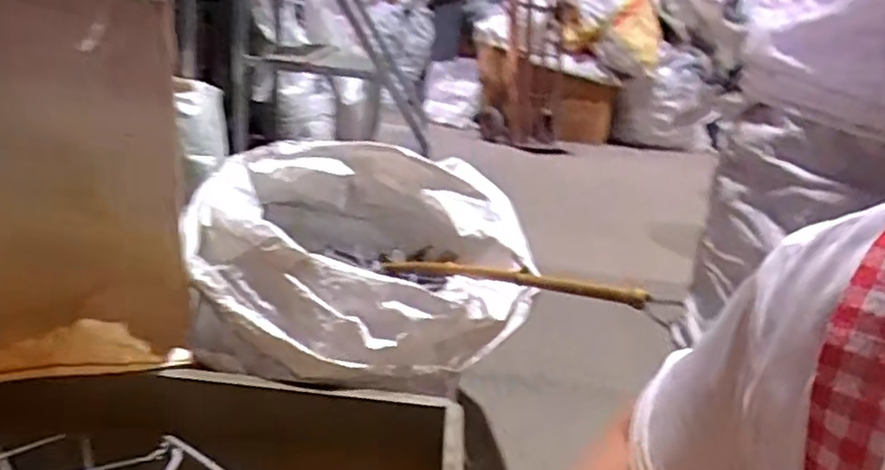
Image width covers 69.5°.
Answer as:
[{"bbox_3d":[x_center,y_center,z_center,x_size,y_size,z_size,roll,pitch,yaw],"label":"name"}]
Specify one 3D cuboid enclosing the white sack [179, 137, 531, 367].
[{"bbox_3d":[-0.141,0.019,1.066,0.516,0.238,0.495,-3,22,-26],"label":"white sack"}]

